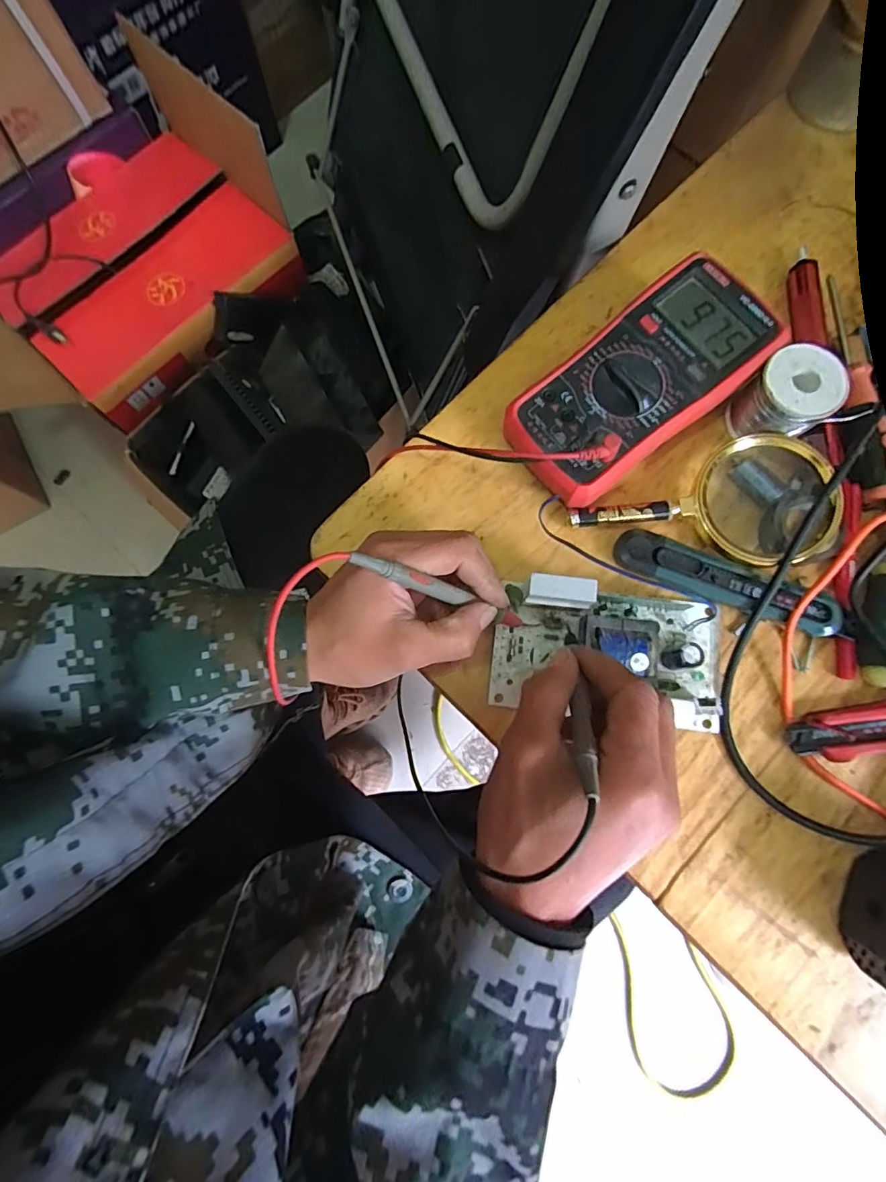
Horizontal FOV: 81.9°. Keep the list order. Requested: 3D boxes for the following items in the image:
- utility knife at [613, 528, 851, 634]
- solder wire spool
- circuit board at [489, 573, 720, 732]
[{"bbox_3d":[0.189,-0.007,0.341,0.144,0.016,0.034,23,79,5],"label":"utility knife"},{"bbox_3d":[0.233,-0.130,0.352,0.046,0.055,0.047,0,78,0],"label":"solder wire spool"},{"bbox_3d":[0.110,0.038,0.326,0.147,0.044,0.083,9,78,0],"label":"circuit board"}]

